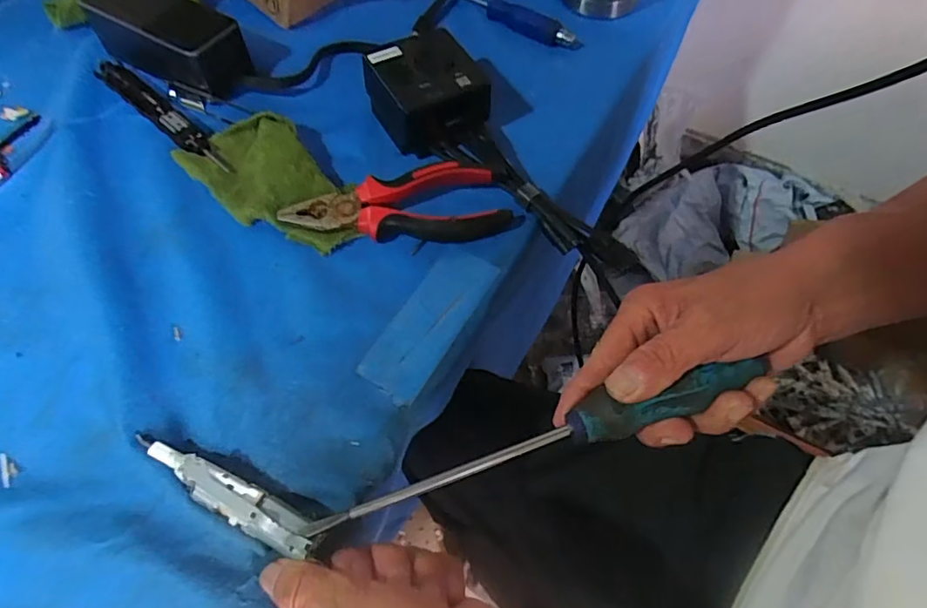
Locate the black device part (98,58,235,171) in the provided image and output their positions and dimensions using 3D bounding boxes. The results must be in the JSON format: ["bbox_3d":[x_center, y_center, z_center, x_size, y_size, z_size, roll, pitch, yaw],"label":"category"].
[{"bbox_3d":[-0.237,-0.151,0.415,0.168,0.012,0.024,38,65,18],"label":"black device part"}]

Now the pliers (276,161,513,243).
[{"bbox_3d":[-0.046,-0.069,0.366,0.150,0.031,0.045,-2,60,-3],"label":"pliers"}]

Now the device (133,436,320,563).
[{"bbox_3d":[-0.123,0.096,0.269,0.116,0.011,0.020,25,62,13],"label":"device"}]

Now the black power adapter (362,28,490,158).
[{"bbox_3d":[-0.028,-0.162,0.406,0.077,0.046,0.084,-20,63,-13],"label":"black power adapter"}]

